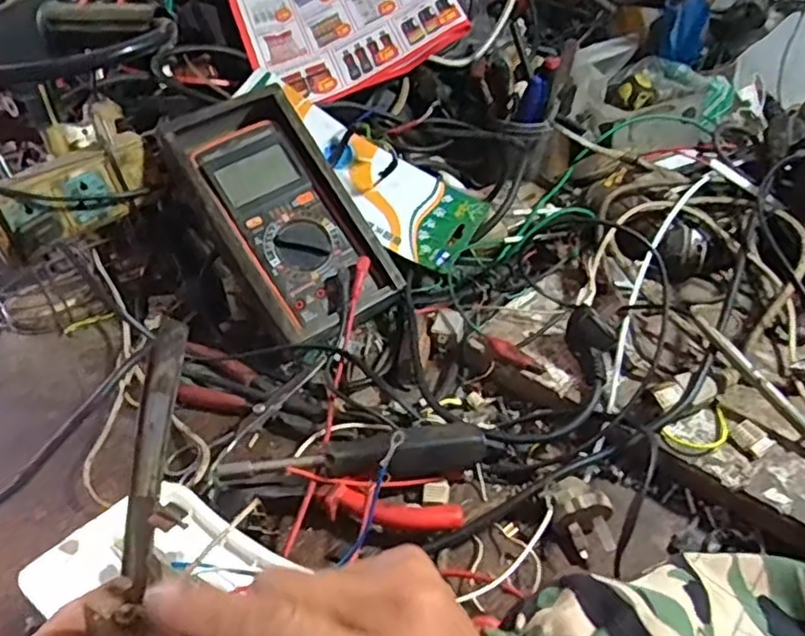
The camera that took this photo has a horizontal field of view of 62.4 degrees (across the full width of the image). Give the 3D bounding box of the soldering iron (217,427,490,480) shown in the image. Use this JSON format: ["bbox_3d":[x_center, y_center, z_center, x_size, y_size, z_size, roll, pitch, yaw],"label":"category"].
[{"bbox_3d":[-0.027,0.090,0.407,0.160,0.026,0.027,-10,39,-5],"label":"soldering iron"}]

